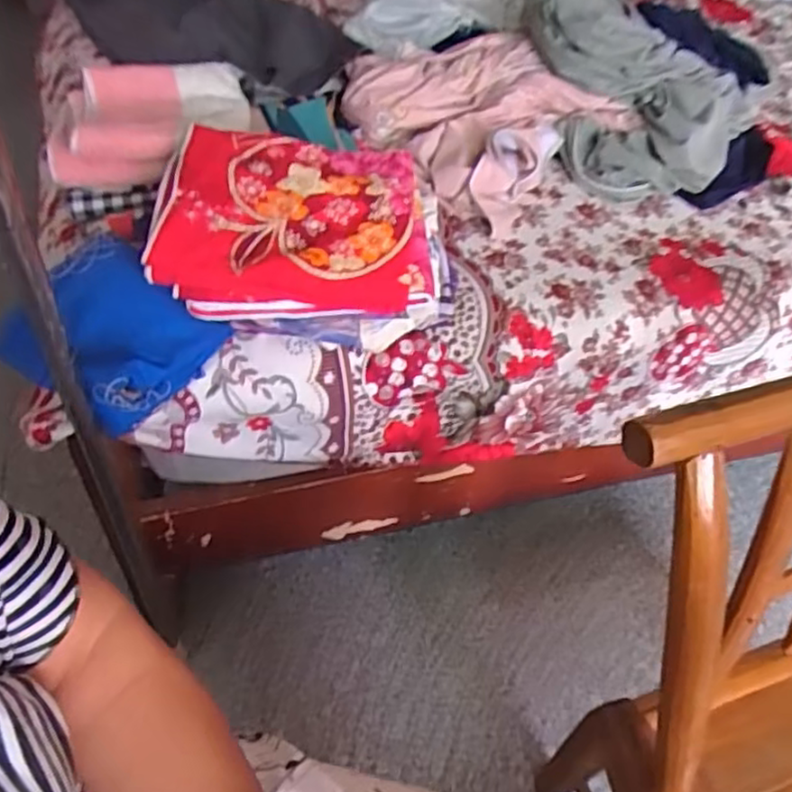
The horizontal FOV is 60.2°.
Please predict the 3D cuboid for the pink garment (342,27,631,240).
[{"bbox_3d":[0.097,-0.360,0.849,0.290,0.077,0.278,37,56,23],"label":"pink garment"}]

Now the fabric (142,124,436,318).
[{"bbox_3d":[-0.087,-0.153,0.609,0.236,0.081,0.153,0,51,-4],"label":"fabric"}]

